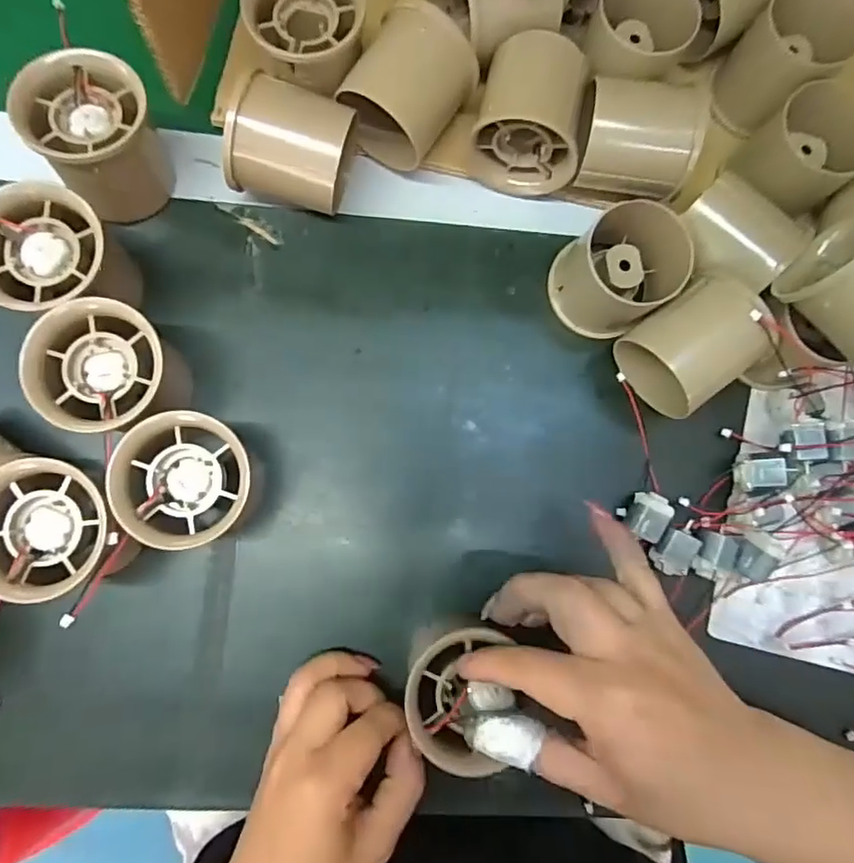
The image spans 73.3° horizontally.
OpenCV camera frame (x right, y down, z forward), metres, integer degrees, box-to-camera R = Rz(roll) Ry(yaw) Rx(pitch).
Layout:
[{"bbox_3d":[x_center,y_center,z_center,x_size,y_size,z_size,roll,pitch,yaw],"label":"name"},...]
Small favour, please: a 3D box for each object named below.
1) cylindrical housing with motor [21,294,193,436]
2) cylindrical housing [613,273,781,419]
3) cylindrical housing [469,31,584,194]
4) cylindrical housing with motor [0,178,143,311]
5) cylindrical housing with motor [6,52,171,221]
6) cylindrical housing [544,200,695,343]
[{"bbox_3d":[-0.140,-0.025,0.260,0.053,0.052,0.052,1,83,-5],"label":"cylindrical housing with motor"},{"bbox_3d":[0.127,-0.038,0.284,0.056,0.056,0.049,-37,87,-8],"label":"cylindrical housing"},{"bbox_3d":[0.049,-0.157,0.294,0.049,0.054,0.060,6,82,-4],"label":"cylindrical housing"},{"bbox_3d":[-0.166,-0.075,0.259,0.052,0.056,0.048,1,83,-5],"label":"cylindrical housing with motor"},{"bbox_3d":[-0.152,-0.137,0.273,0.051,0.053,0.054,1,83,-5],"label":"cylindrical housing with motor"},{"bbox_3d":[0.096,-0.082,0.290,0.053,0.048,0.054,1,83,-5],"label":"cylindrical housing"}]

